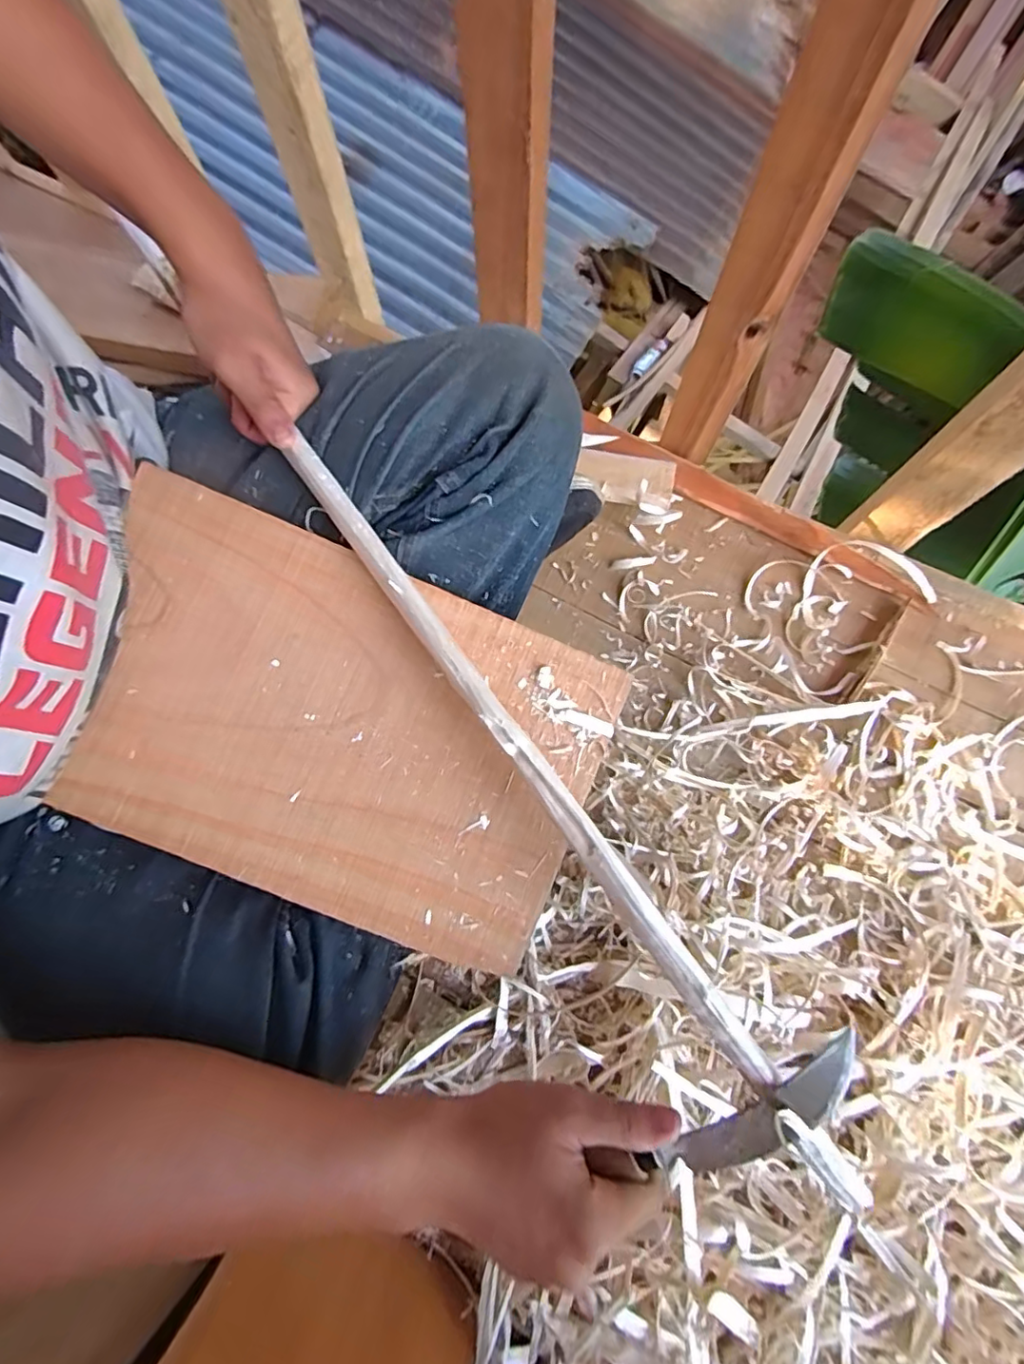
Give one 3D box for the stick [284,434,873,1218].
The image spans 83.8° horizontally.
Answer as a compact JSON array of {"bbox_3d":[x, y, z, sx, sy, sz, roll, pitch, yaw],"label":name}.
[{"bbox_3d":[0.012,0.047,0.303,0.016,0.013,0.476,-36,80,-7],"label":"stick"}]

